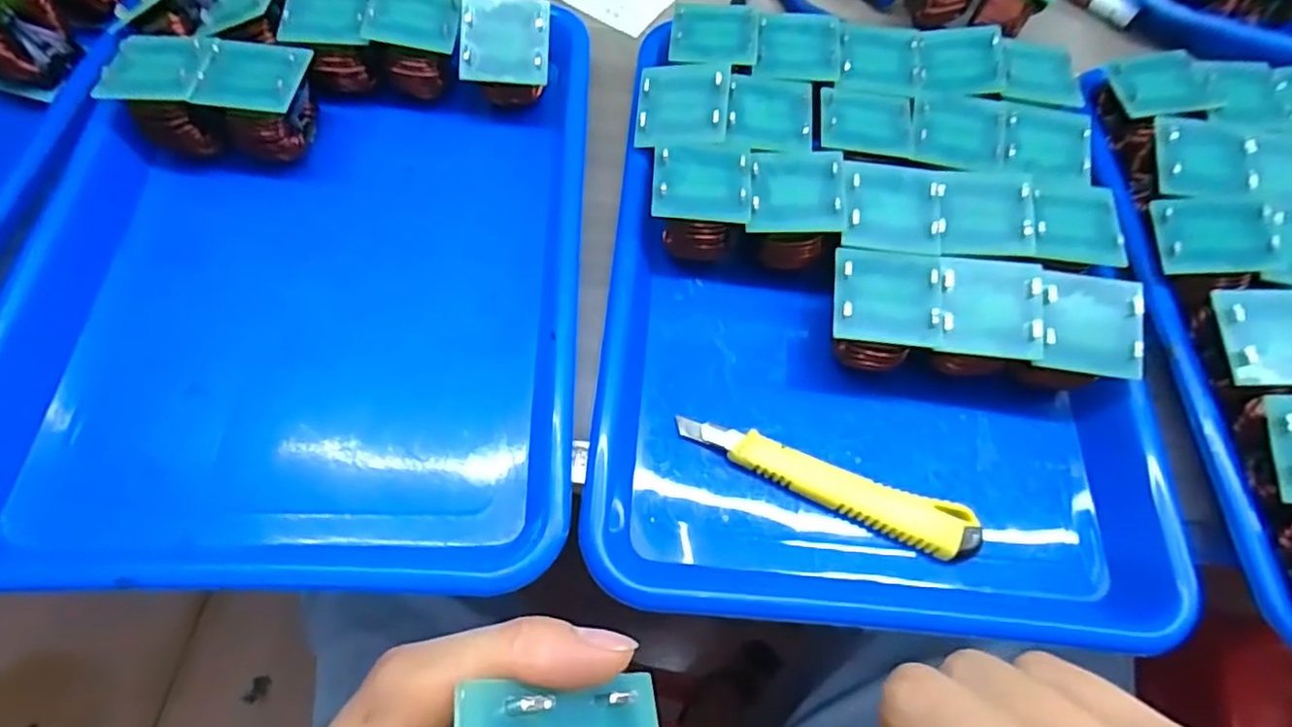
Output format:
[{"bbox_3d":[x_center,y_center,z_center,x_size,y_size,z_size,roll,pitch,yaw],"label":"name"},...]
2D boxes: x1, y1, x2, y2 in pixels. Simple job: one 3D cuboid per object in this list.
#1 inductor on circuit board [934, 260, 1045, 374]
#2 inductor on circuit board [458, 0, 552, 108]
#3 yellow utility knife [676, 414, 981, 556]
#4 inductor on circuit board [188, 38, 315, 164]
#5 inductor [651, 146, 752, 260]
[{"bbox_3d":[0.152,-0.020,0.299,0.046,0.038,0.046,7,65,0],"label":"inductor on circuit board"},{"bbox_3d":[-0.078,-0.175,0.361,0.050,0.042,0.051,1,93,-4],"label":"inductor on circuit board"},{"bbox_3d":[0.079,0.051,0.285,0.134,0.009,0.022,23,66,7],"label":"yellow utility knife"},{"bbox_3d":[-0.198,-0.137,0.334,0.050,0.040,0.045,6,65,-1],"label":"inductor on circuit board"},{"bbox_3d":[0.026,-0.079,0.324,0.046,0.044,0.043,4,65,-2],"label":"inductor"}]

